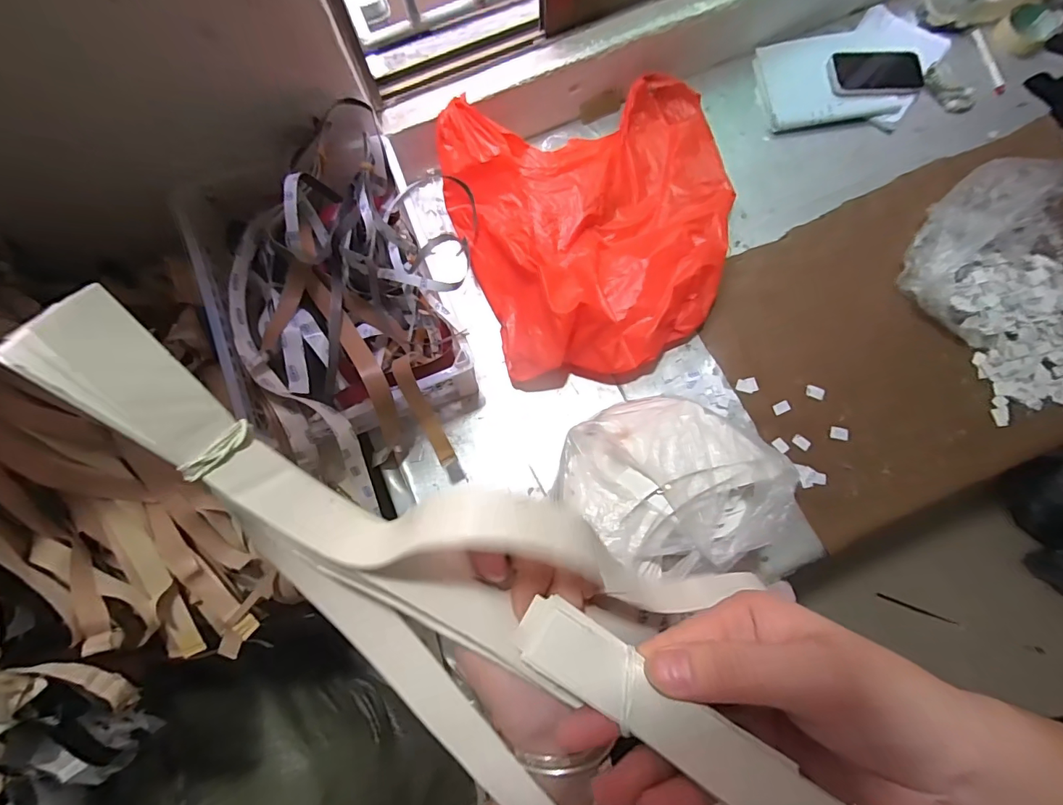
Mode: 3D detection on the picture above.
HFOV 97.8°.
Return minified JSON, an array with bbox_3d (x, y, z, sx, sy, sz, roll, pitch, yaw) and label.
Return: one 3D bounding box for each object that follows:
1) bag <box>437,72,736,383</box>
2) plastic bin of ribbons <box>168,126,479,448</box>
[{"bbox_3d":[0.125,-0.274,0.703,0.445,0.114,0.429,-21,77,-3],"label":"bag"},{"bbox_3d":[-0.264,-0.139,0.648,0.286,0.177,0.436,-21,77,-3],"label":"plastic bin of ribbons"}]

